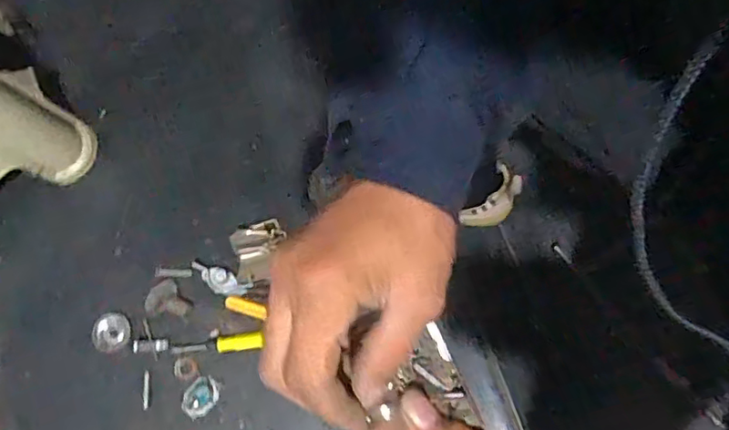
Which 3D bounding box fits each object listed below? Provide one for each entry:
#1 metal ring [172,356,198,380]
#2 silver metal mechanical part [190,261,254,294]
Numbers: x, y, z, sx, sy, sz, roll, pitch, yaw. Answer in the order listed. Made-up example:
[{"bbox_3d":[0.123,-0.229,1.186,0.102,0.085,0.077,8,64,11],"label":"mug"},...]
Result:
[{"bbox_3d":[-0.223,0.190,0.714,0.031,0.004,0.028,-3,75,0],"label":"metal ring"},{"bbox_3d":[-0.188,0.083,0.742,0.083,0.015,0.030,26,77,8],"label":"silver metal mechanical part"}]

